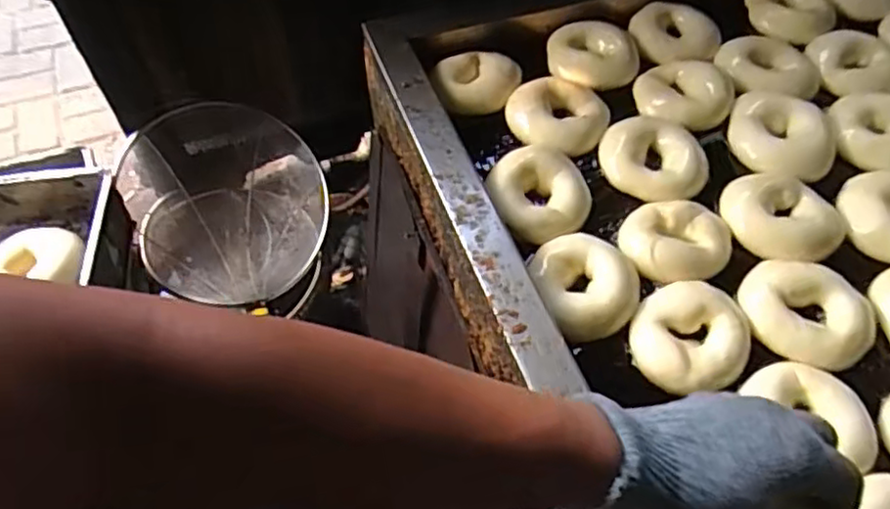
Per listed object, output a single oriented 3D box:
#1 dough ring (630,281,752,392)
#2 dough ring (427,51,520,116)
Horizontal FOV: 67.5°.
[{"bbox_3d":[0.201,0.066,0.549,0.093,0.029,0.087,0,56,0],"label":"dough ring"},{"bbox_3d":[0.033,-0.187,0.706,0.089,0.027,0.082,7,56,4],"label":"dough ring"}]

